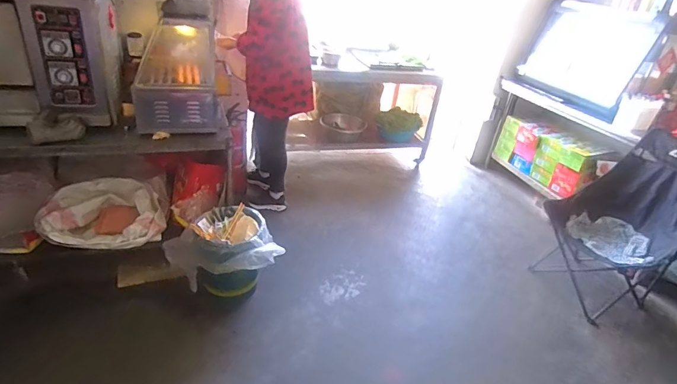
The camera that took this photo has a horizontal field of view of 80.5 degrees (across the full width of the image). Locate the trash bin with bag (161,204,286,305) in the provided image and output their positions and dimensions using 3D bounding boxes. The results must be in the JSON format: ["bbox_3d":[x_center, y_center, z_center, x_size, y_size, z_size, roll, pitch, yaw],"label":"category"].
[{"bbox_3d":[-0.536,0.312,1.894,0.381,0.377,0.375,-21,41,-41],"label":"trash bin with bag"}]

